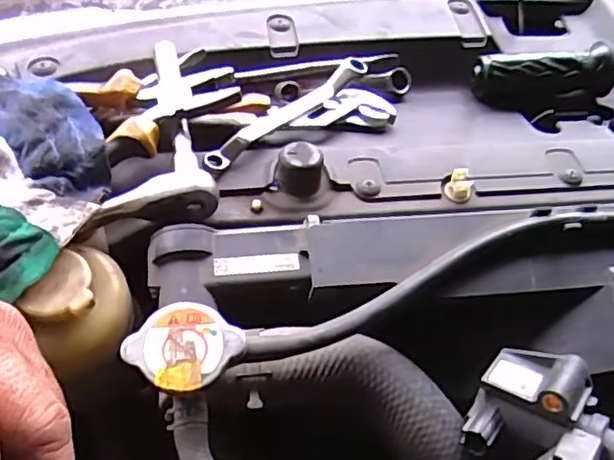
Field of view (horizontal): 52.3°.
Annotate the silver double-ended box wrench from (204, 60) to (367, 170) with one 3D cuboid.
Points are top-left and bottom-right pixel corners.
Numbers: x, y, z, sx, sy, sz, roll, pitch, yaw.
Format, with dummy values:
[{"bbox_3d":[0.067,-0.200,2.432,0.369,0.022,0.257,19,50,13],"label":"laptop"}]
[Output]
[{"bbox_3d":[-0.011,-0.089,0.458,0.014,0.013,0.159,41,62,16],"label":"silver double-ended box wrench"}]

